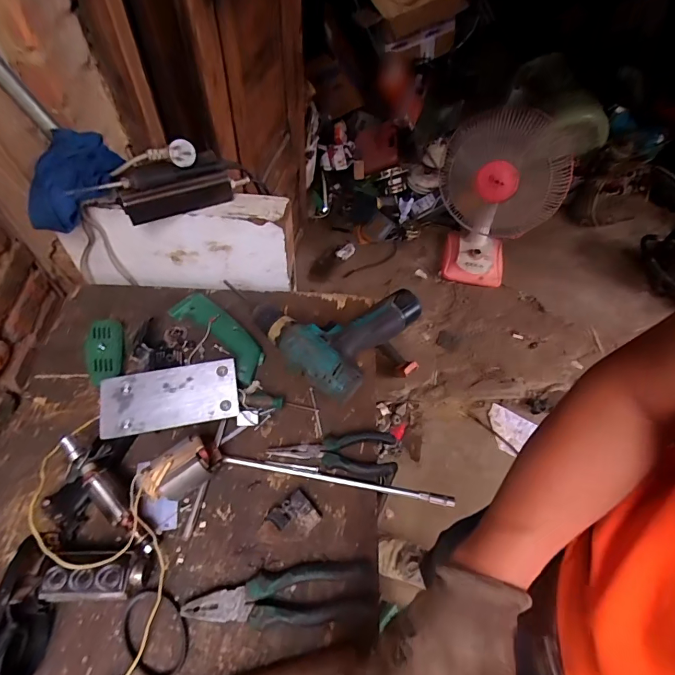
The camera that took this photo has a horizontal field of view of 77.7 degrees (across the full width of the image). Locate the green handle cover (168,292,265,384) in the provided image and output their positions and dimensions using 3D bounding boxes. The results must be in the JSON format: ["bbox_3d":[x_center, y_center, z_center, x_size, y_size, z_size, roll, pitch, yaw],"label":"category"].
[{"bbox_3d":[-0.169,-0.007,0.606,0.175,0.023,0.057,38,63,21],"label":"green handle cover"}]

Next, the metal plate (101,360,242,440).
[{"bbox_3d":[-0.211,0.074,0.529,0.164,0.008,0.078,-9,67,-6],"label":"metal plate"}]

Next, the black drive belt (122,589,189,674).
[{"bbox_3d":[-0.180,0.292,0.417,0.079,0.008,0.056,36,63,17],"label":"black drive belt"}]

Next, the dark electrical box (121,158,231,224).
[{"bbox_3d":[-0.223,-0.207,0.582,0.150,0.050,0.049,-21,60,-16],"label":"dark electrical box"}]

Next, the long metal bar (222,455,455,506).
[{"bbox_3d":[-0.001,0.169,0.501,0.277,0.009,0.011,10,56,4],"label":"long metal bar"}]

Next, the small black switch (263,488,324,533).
[{"bbox_3d":[-0.050,0.205,0.478,0.049,0.014,0.043,-35,64,-23],"label":"small black switch"}]

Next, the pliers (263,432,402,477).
[{"bbox_3d":[-0.003,0.135,0.525,0.153,0.015,0.054,11,56,5],"label":"pliers"}]

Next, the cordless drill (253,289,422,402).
[{"bbox_3d":[-0.004,-0.022,0.602,0.173,0.052,0.185,35,61,19],"label":"cordless drill"}]

